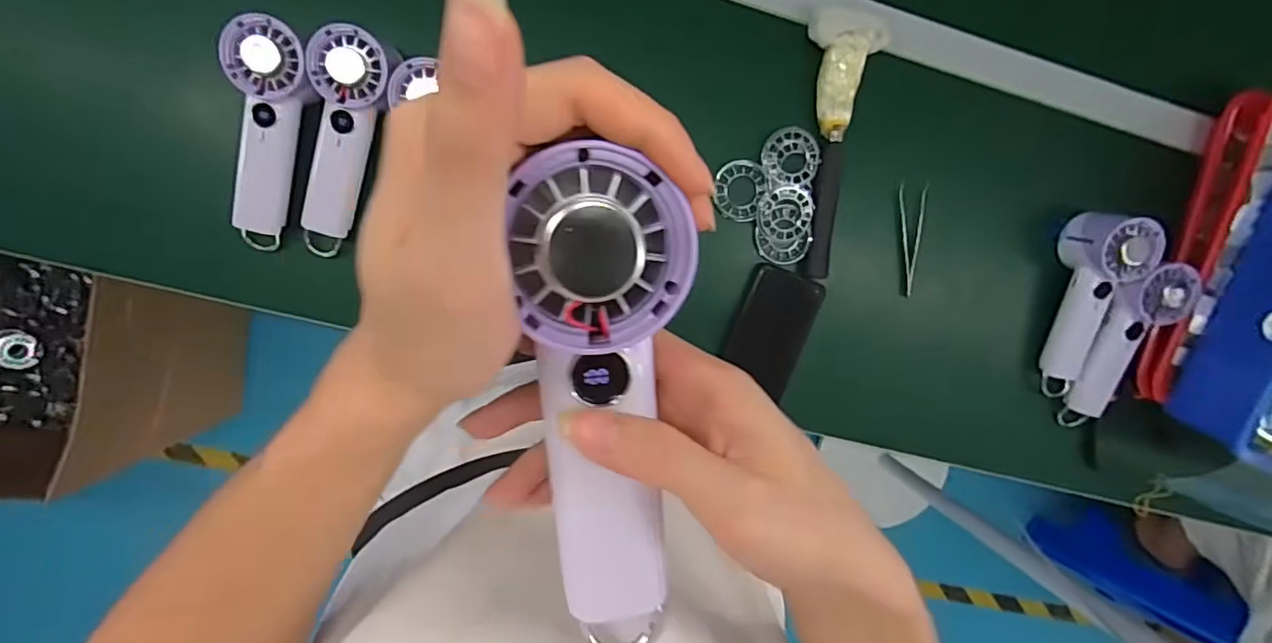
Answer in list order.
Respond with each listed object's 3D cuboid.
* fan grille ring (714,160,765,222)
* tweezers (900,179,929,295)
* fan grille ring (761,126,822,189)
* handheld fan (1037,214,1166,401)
[{"bbox_3d":[0.104,-0.130,0.587,0.051,0.009,0.057,-2,98,-6],"label":"fan grille ring"},{"bbox_3d":[0.290,-0.086,0.618,0.027,0.013,0.116,-5,98,-5],"label":"tweezers"},{"bbox_3d":[0.154,-0.163,0.586,0.057,0.007,0.057,-1,98,-6],"label":"fan grille ring"},{"bbox_3d":[0.485,-0.016,0.641,0.069,0.061,0.204,4,112,-7],"label":"handheld fan"}]

